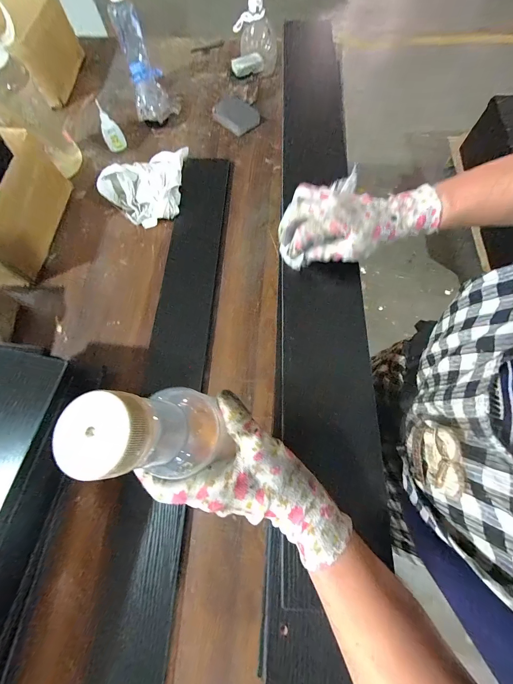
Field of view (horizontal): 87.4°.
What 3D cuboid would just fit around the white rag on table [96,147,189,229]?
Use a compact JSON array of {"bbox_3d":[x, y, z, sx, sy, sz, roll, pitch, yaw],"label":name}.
[{"bbox_3d":[-0.210,-0.329,0.552,0.202,0.069,0.156,-30,73,-9],"label":"white rag on table"}]

